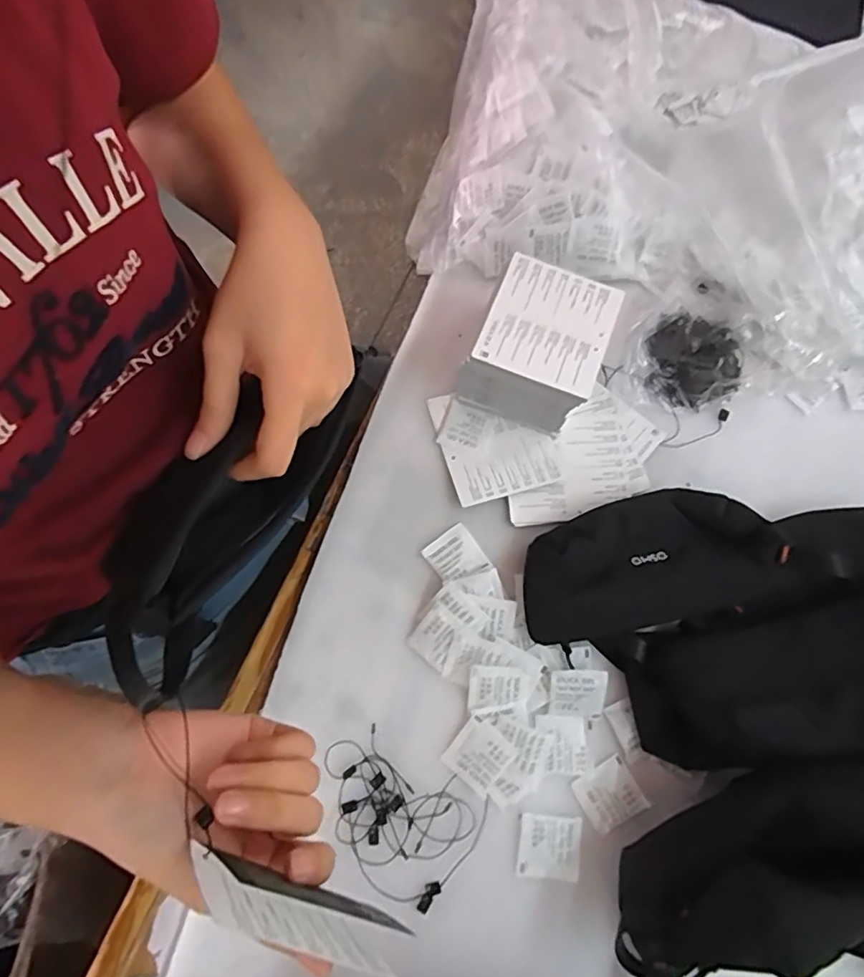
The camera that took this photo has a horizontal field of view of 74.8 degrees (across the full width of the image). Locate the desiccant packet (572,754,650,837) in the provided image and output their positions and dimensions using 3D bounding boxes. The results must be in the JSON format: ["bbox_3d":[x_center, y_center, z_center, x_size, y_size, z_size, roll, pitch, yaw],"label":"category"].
[{"bbox_3d":[0.126,0.217,0.400,0.042,0.004,0.040,-29,76,-8],"label":"desiccant packet"}]

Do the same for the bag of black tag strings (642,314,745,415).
[{"bbox_3d":[0.223,-0.112,0.476,0.082,0.043,0.083,-4,74,-1],"label":"bag of black tag strings"}]

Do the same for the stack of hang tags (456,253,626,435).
[{"bbox_3d":[0.082,-0.111,0.450,0.096,0.072,0.107,22,75,6],"label":"stack of hang tags"}]

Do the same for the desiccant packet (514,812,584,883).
[{"bbox_3d":[0.080,0.245,0.385,0.043,0.004,0.040,7,74,2],"label":"desiccant packet"}]

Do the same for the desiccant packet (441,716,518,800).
[{"bbox_3d":[0.033,0.189,0.400,0.038,0.011,0.041,38,77,10],"label":"desiccant packet"}]

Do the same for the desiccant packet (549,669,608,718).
[{"bbox_3d":[0.105,0.148,0.405,0.039,0.006,0.036,-1,104,0],"label":"desiccant packet"}]

